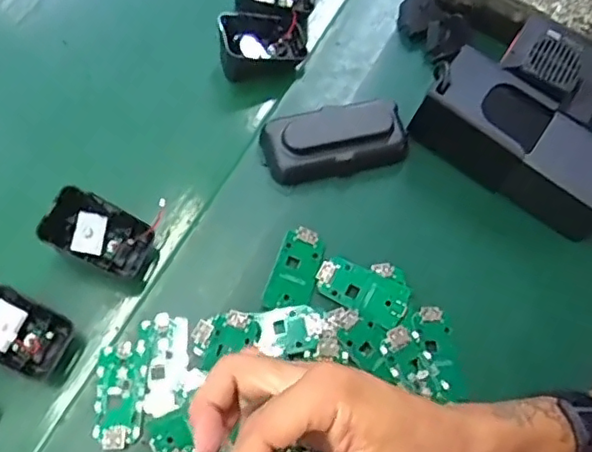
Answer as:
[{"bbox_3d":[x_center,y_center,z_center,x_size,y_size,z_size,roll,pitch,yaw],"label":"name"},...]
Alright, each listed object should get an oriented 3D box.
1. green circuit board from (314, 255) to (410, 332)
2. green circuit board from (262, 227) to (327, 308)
[{"bbox_3d":[0.046,0.044,0.417,0.063,0.005,0.033,29,71,12],"label":"green circuit board"},{"bbox_3d":[0.001,0.031,0.422,0.031,0.005,0.060,22,71,-4],"label":"green circuit board"}]

